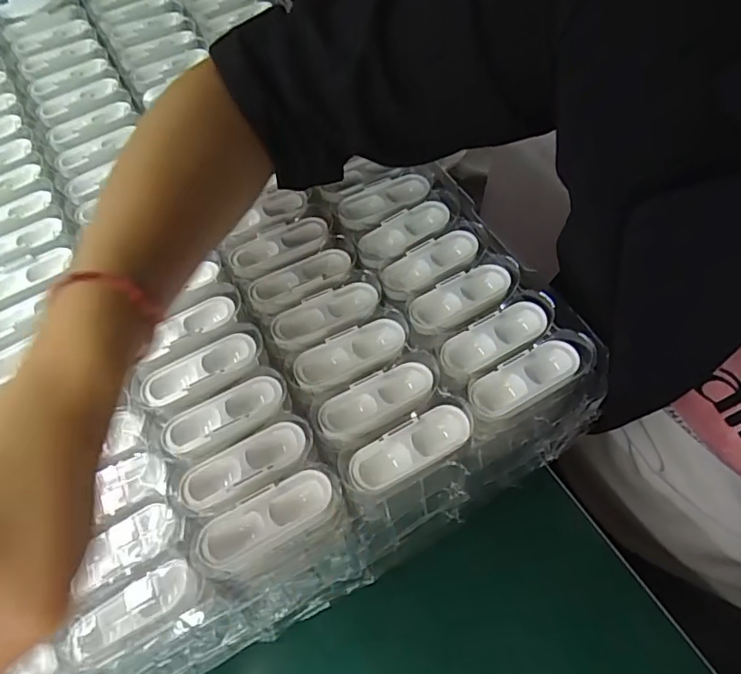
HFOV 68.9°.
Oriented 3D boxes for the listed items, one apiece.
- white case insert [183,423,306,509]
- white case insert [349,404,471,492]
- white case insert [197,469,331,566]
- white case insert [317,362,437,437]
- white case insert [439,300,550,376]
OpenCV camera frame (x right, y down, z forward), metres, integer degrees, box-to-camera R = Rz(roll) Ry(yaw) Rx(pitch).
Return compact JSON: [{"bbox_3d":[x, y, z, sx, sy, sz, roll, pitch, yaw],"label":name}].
[{"bbox_3d":[-0.064,0.065,0.276,0.065,0.014,0.023,-26,63,-11],"label":"white case insert"},{"bbox_3d":[0.020,0.055,0.273,0.065,0.011,0.023,-24,63,-11],"label":"white case insert"},{"bbox_3d":[-0.050,0.086,0.259,0.064,0.012,0.023,-28,63,-12],"label":"white case insert"},{"bbox_3d":[0.003,0.033,0.294,0.065,0.010,0.026,-26,63,-11],"label":"white case insert"},{"bbox_3d":[0.069,0.001,0.308,0.066,0.010,0.024,-26,63,-11],"label":"white case insert"}]

